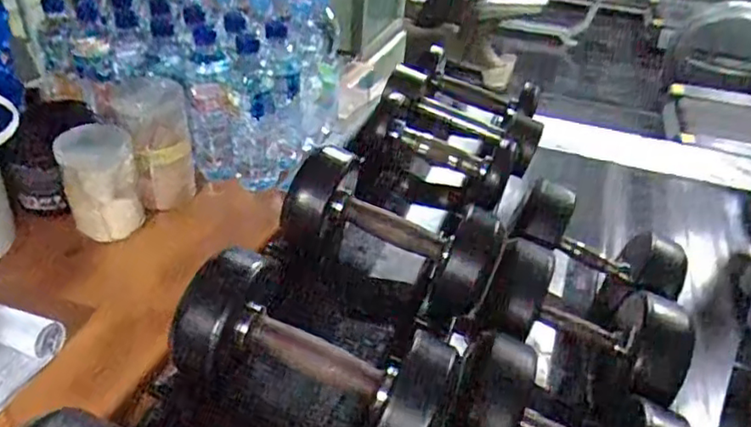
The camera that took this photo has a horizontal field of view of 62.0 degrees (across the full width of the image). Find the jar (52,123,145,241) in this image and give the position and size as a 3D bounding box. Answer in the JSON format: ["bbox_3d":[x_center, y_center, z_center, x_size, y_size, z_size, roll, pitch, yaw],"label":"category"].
[{"bbox_3d":[-0.367,-0.044,0.839,0.089,0.125,0.080,-12,38,-23],"label":"jar"}]

